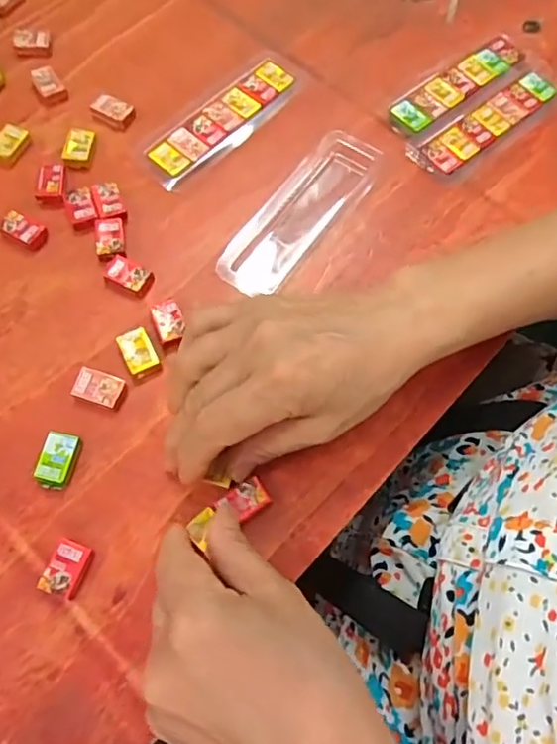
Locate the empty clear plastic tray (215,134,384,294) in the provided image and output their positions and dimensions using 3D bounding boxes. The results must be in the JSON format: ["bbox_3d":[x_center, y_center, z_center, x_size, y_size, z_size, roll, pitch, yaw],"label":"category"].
[{"bbox_3d":[0.015,-0.104,0.363,0.049,0.006,0.139,35,70,11],"label":"empty clear plastic tray"}]

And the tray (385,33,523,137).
[{"bbox_3d":[0.130,-0.207,0.410,0.124,0.008,0.030,-39,75,-16],"label":"tray"}]

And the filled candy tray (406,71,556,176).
[{"bbox_3d":[0.145,-0.173,0.396,0.128,0.008,0.035,-34,74,-15],"label":"filled candy tray"}]

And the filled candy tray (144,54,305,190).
[{"bbox_3d":[-0.034,-0.175,0.389,0.041,0.010,0.138,39,71,12],"label":"filled candy tray"}]

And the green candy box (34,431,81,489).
[{"bbox_3d":[-0.114,0.047,0.296,0.018,0.009,0.028,15,68,3],"label":"green candy box"}]

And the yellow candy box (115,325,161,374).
[{"bbox_3d":[-0.080,-0.012,0.320,0.018,0.007,0.025,-26,72,-13],"label":"yellow candy box"}]

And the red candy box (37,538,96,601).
[{"bbox_3d":[-0.102,0.096,0.276,0.019,0.009,0.025,19,68,5],"label":"red candy box"}]

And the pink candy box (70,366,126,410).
[{"bbox_3d":[-0.098,0.010,0.311,0.025,0.009,0.018,18,68,4],"label":"pink candy box"}]

